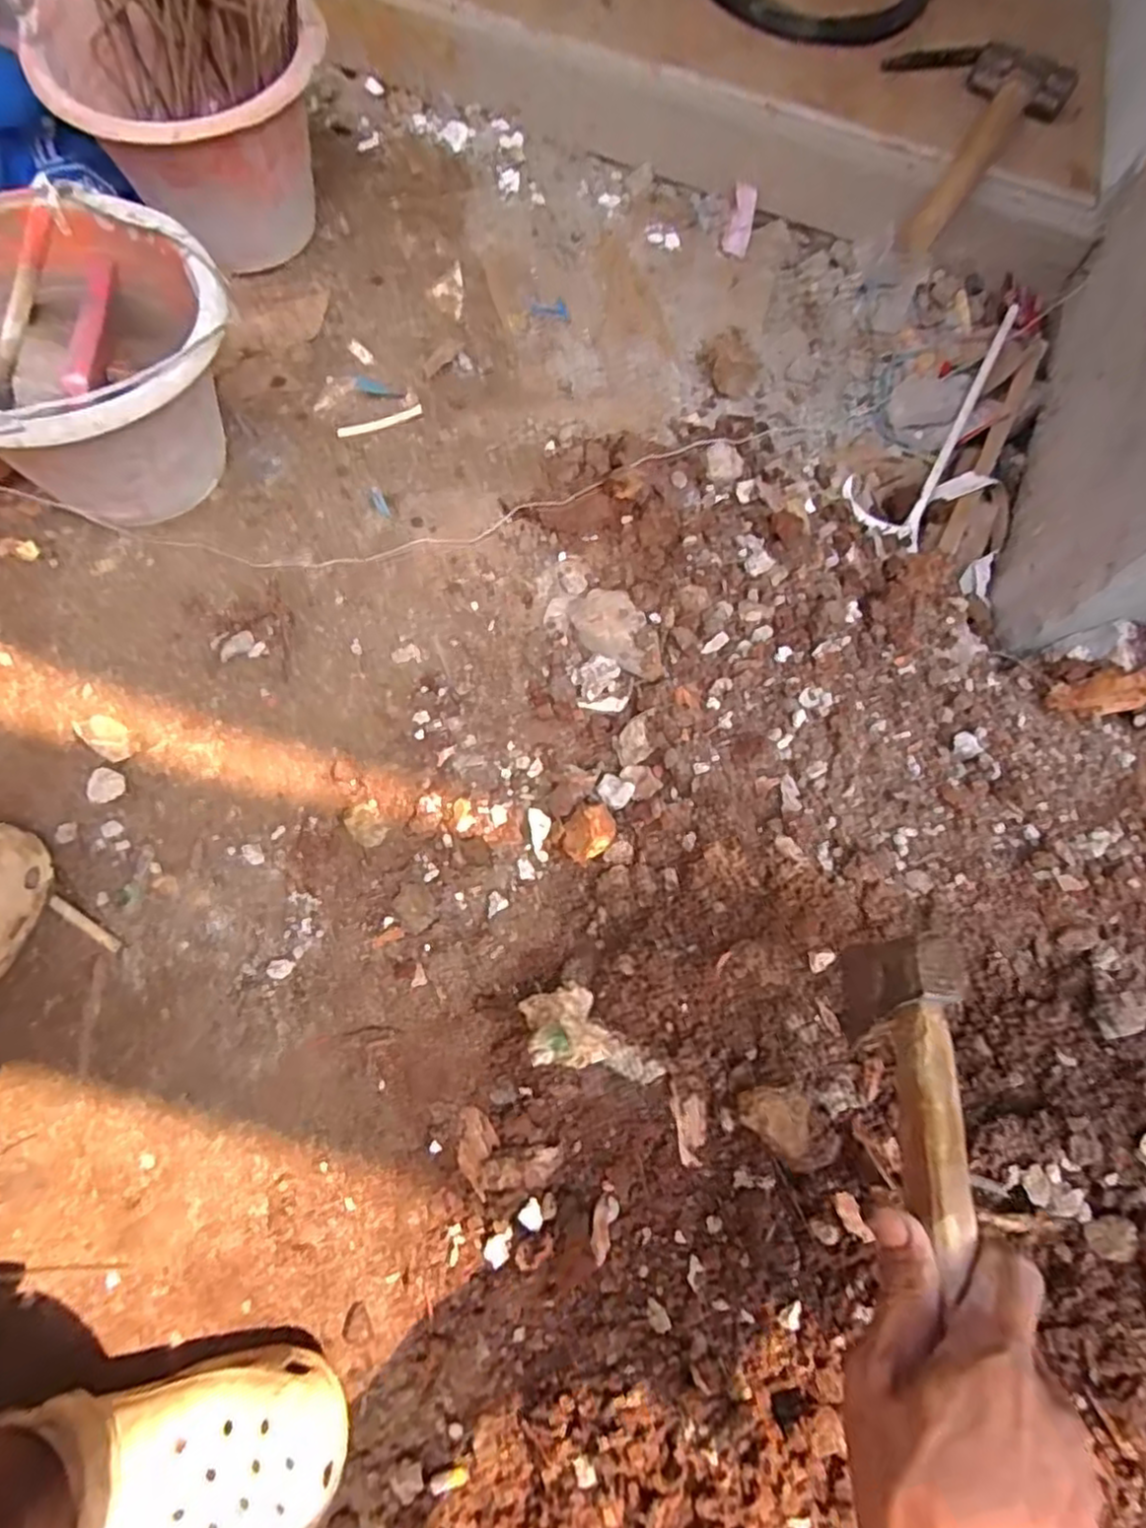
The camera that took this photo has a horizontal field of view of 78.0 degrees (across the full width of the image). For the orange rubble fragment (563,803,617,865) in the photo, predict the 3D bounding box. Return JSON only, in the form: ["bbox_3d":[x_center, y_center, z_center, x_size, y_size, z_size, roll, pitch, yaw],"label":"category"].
[{"bbox_3d":[0.013,0.054,0.566,0.046,0.017,0.036,-42,79,-18],"label":"orange rubble fragment"}]

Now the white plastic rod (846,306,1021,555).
[{"bbox_3d":[0.384,-0.368,0.746,0.094,0.041,0.315,30,73,7],"label":"white plastic rod"}]

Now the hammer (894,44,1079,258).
[{"bbox_3d":[0.460,-0.705,0.814,0.103,0.039,0.240,37,97,9],"label":"hammer"}]

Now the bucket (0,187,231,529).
[{"bbox_3d":[-0.404,-0.322,0.605,0.247,0.190,0.232,2,70,-6],"label":"bucket"}]

